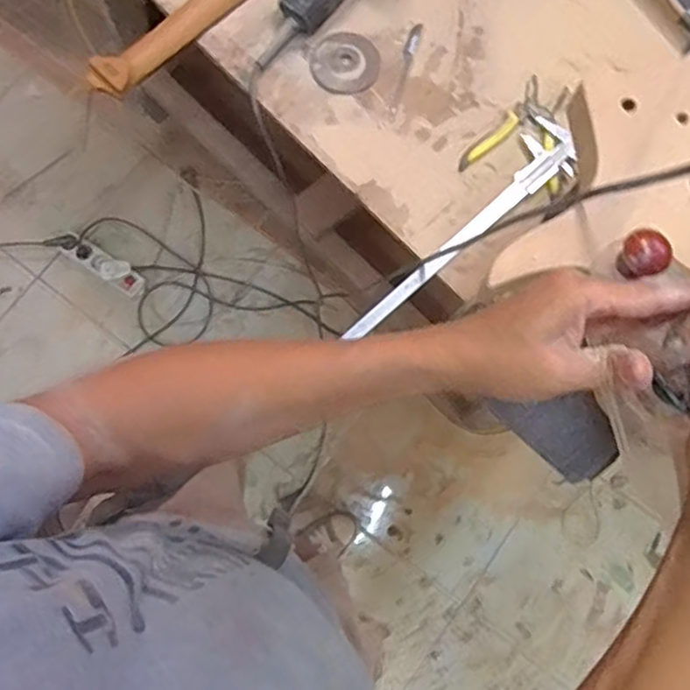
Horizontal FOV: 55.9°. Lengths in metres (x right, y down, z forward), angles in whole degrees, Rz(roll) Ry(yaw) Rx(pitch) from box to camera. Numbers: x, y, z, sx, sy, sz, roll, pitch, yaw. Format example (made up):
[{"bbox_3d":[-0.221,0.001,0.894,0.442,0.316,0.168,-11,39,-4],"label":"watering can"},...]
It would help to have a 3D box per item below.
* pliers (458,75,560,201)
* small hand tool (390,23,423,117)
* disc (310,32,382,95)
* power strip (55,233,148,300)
[{"bbox_3d":[0.224,-0.263,0.811,0.122,0.013,0.144,21,78,5],"label":"pliers"},{"bbox_3d":[0.076,-0.356,0.835,0.016,0.004,0.132,17,78,4],"label":"small hand tool"},{"bbox_3d":[0.001,-0.362,0.836,0.086,0.008,0.079,0,78,0],"label":"disc"},{"bbox_3d":[-0.557,-0.186,1.486,0.227,0.042,0.063,31,79,7],"label":"power strip"}]

